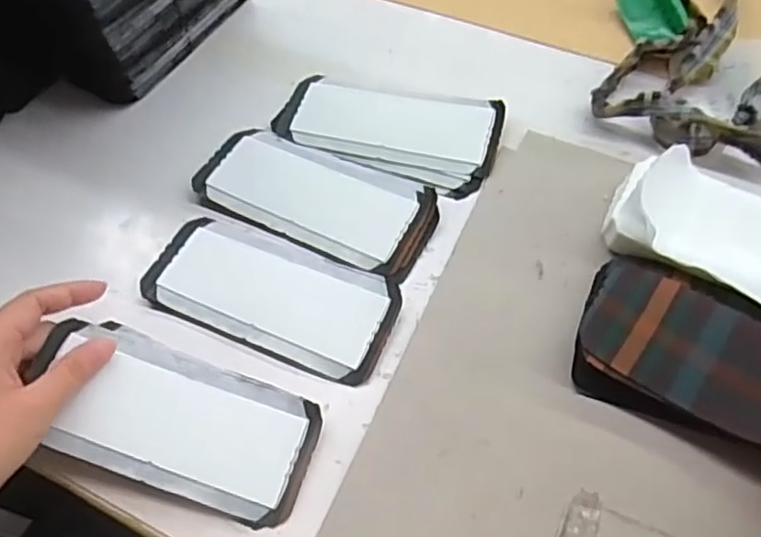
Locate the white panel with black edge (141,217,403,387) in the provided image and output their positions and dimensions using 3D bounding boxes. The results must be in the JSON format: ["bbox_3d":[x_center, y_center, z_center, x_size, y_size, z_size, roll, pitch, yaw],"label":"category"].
[{"bbox_3d":[-0.072,0.015,0.437,0.163,0.009,0.078,19,63,14],"label":"white panel with black edge"}]

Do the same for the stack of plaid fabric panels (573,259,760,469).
[{"bbox_3d":[0.202,0.058,0.383,0.169,0.020,0.098,22,64,16],"label":"stack of plaid fabric panels"}]

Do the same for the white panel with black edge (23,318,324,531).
[{"bbox_3d":[-0.120,0.085,0.382,0.163,0.013,0.078,20,59,1],"label":"white panel with black edge"}]

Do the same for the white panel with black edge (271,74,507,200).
[{"bbox_3d":[0.006,-0.109,0.506,0.167,0.009,0.085,18,63,14],"label":"white panel with black edge"}]

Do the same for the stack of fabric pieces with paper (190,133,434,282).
[{"bbox_3d":[-0.046,-0.052,0.476,0.171,0.008,0.075,21,64,16],"label":"stack of fabric pieces with paper"}]

